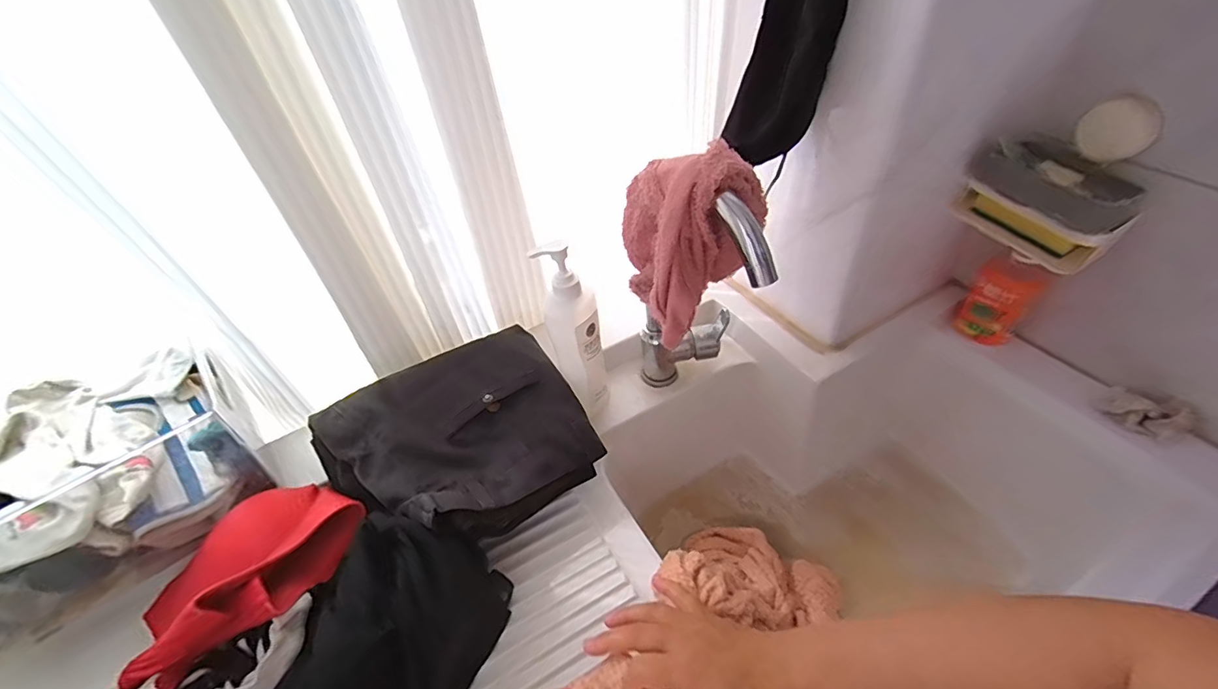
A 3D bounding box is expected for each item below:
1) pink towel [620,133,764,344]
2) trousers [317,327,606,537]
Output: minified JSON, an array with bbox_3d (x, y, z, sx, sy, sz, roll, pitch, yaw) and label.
[{"bbox_3d":[0.064,-0.105,0.478,0.115,0.149,0.110,-35,52,-25],"label":"pink towel"},{"bbox_3d":[-0.157,0.099,0.546,0.253,0.071,0.200,-29,49,-21],"label":"trousers"}]

